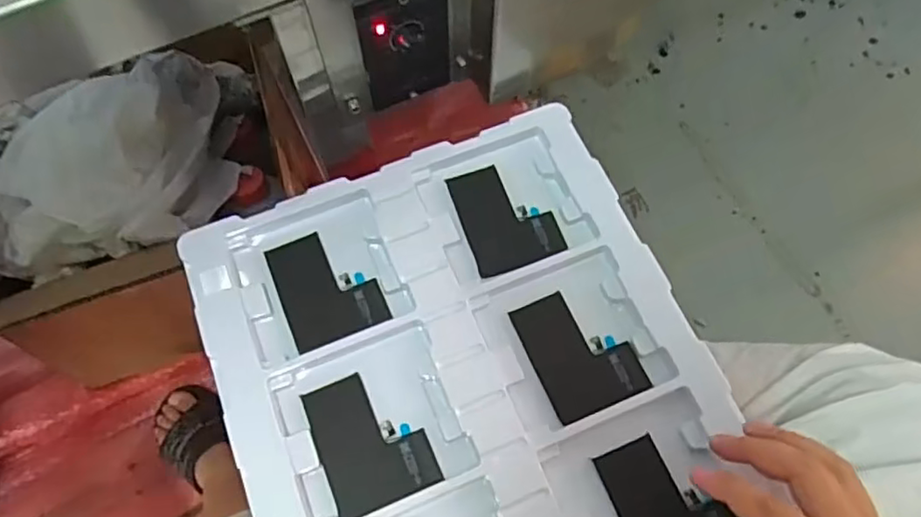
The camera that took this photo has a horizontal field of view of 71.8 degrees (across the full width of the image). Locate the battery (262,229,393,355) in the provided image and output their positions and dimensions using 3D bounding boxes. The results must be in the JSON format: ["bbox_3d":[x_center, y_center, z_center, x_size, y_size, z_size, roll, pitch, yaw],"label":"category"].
[{"bbox_3d":[-0.085,0.017,0.407,0.059,0.006,0.073,-22,69,-9],"label":"battery"}]

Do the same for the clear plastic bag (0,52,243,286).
[{"bbox_3d":[-0.419,-0.109,0.730,0.325,0.121,0.209,-19,68,-8],"label":"clear plastic bag"}]

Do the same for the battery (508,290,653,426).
[{"bbox_3d":[0.073,0.056,0.393,0.060,0.004,0.076,-22,69,-9],"label":"battery"}]

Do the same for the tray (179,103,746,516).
[{"bbox_3d":[0.005,0.073,0.379,0.272,0.016,0.306,-23,69,-9],"label":"tray"}]

